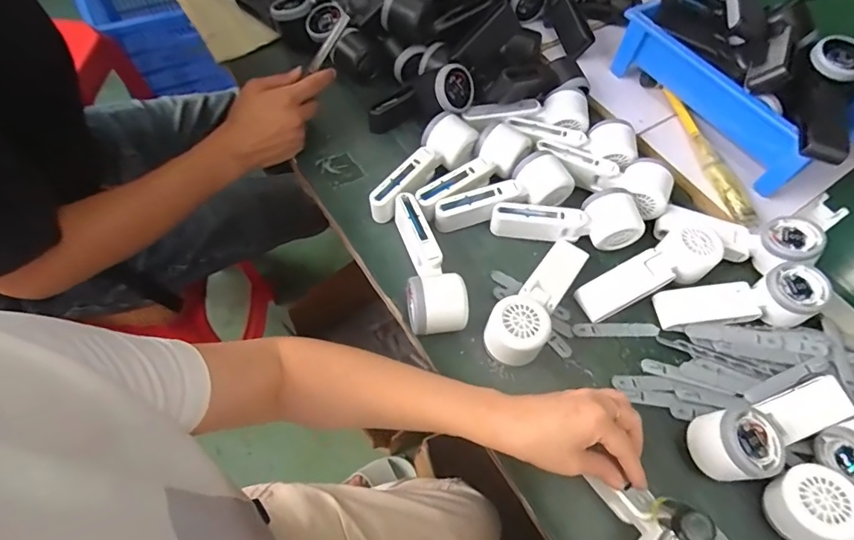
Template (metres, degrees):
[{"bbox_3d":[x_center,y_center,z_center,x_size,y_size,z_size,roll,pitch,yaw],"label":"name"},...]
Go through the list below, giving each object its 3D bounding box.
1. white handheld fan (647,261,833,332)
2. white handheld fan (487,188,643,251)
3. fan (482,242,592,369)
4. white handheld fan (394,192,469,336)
[{"bbox_3d":[0.331,0.031,0.507,0.166,0.051,0.056,-2,61,-5],"label":"white handheld fan"},{"bbox_3d":[0.159,-0.054,0.549,0.165,0.054,0.058,-4,61,-6],"label":"white handheld fan"},{"bbox_3d":[0.121,0.029,0.496,0.057,0.051,0.176,37,65,16],"label":"fan"},{"bbox_3d":[0.001,-0.010,0.517,0.056,0.048,0.163,-7,61,-8],"label":"white handheld fan"}]

